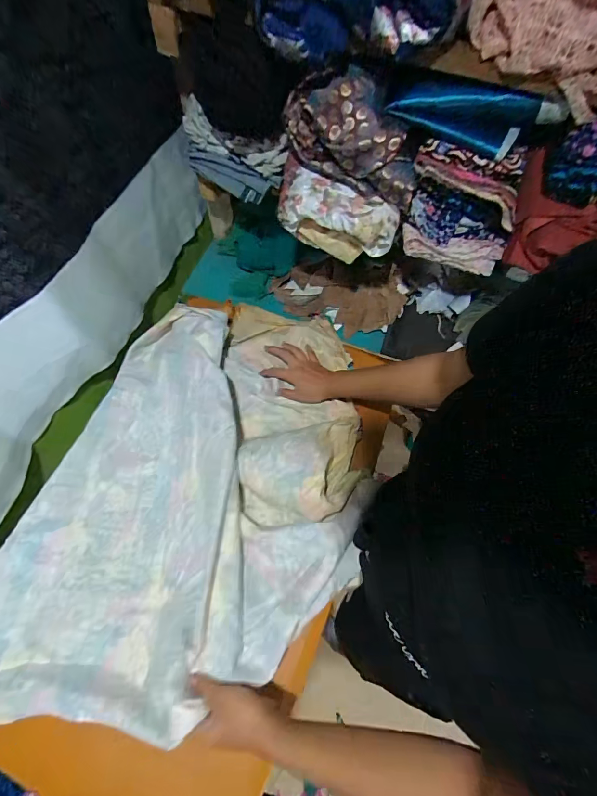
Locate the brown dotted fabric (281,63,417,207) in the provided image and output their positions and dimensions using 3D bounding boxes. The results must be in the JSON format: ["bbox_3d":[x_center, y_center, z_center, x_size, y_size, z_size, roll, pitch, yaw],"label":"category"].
[{"bbox_3d":[0.088,-0.391,0.555,0.210,0.127,0.072,24,66,9],"label":"brown dotted fabric"}]

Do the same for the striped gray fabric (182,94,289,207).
[{"bbox_3d":[-0.123,-0.442,0.681,0.203,0.109,0.056,29,67,11],"label":"striped gray fabric"}]

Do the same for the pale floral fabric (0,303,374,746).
[{"bbox_3d":[-0.188,0.105,0.572,0.551,0.104,0.612,1,65,-2],"label":"pale floral fabric"}]

